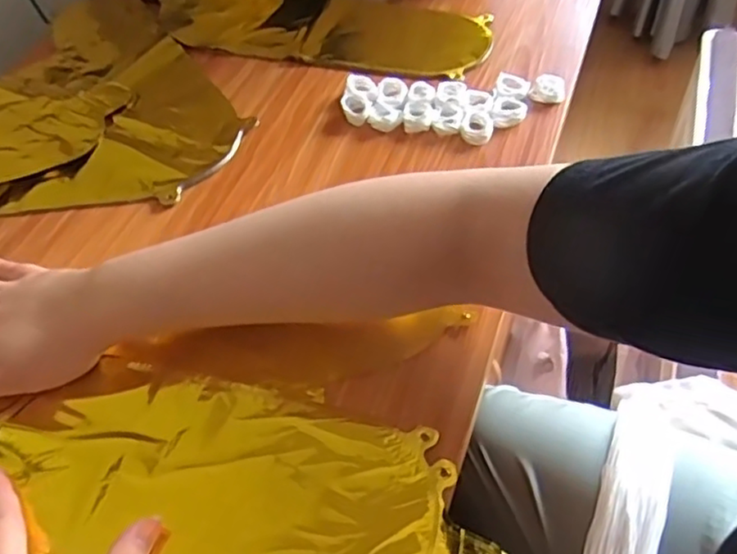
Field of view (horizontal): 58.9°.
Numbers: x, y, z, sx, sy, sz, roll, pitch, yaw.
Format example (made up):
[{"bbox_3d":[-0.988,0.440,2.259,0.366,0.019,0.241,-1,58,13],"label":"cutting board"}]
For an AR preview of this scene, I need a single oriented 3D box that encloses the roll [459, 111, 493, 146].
[{"bbox_3d":[0.093,-0.129,0.560,0.026,0.009,0.031,10,52,11],"label":"roll"}]

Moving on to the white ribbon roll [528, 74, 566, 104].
[{"bbox_3d":[0.161,-0.168,0.585,0.031,0.017,0.021,10,52,11],"label":"white ribbon roll"}]

